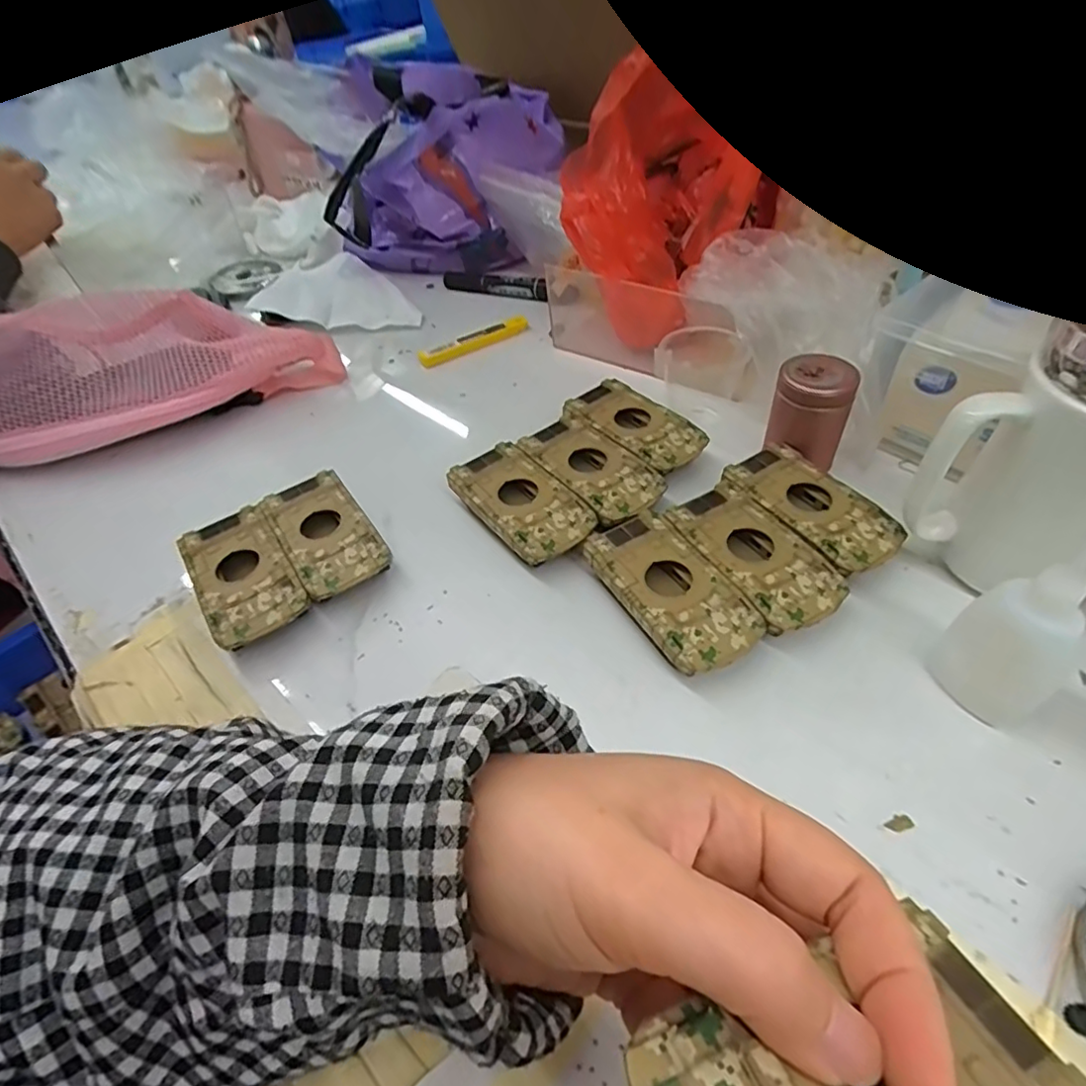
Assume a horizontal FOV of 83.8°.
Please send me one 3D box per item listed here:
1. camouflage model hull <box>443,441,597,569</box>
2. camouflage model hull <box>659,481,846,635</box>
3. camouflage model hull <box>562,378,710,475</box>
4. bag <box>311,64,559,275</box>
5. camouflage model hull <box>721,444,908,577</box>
[{"bbox_3d":[-0.013,-0.021,0.372,0.051,0.025,0.095,-32,53,-22],"label":"camouflage model hull"},{"bbox_3d":[0.114,0.009,0.329,0.051,0.021,0.094,-25,50,-16],"label":"camouflage model hull"},{"bbox_3d":[0.063,-0.076,0.414,0.052,0.023,0.092,-37,54,-24],"label":"camouflage model hull"},{"bbox_3d":[-0.101,-0.408,0.644,0.224,0.147,0.253,-8,48,-1],"label":"bag"},{"bbox_3d":[0.153,-0.018,0.349,0.050,0.020,0.094,-27,51,-18],"label":"camouflage model hull"}]

